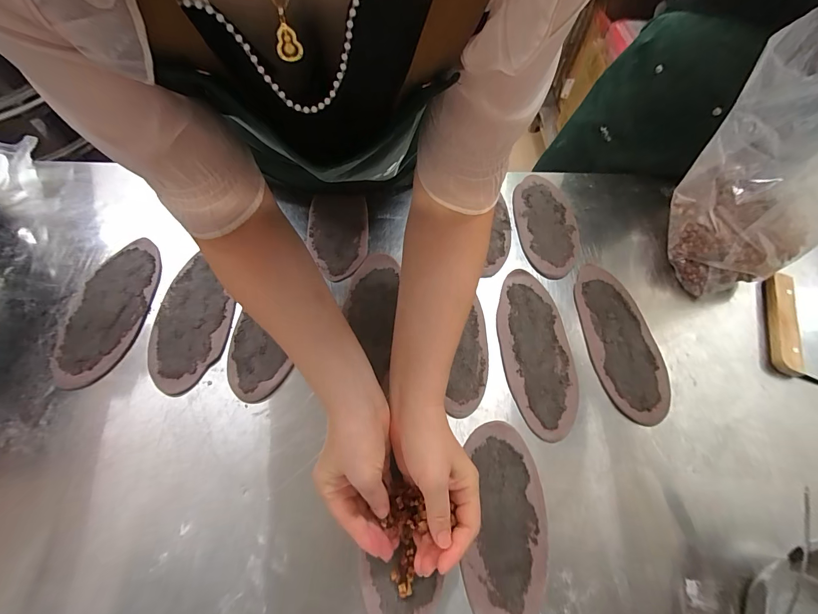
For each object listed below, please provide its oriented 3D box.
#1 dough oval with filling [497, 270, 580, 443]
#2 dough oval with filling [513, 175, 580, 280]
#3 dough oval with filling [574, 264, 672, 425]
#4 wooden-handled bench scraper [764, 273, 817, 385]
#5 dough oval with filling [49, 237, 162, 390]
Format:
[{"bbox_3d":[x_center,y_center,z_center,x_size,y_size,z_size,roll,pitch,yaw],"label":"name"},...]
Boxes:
[{"bbox_3d":[0.159,0.052,0.449,0.084,0.011,0.214,-2,63,-4],"label":"dough oval with filling"},{"bbox_3d":[0.208,-0.126,0.537,0.091,0.007,0.181,-1,63,-4],"label":"dough oval with filling"},{"bbox_3d":[0.270,0.039,0.456,0.084,0.006,0.208,-4,63,-5],"label":"dough oval with filling"},{"bbox_3d":[0.539,0.035,0.471,0.111,0.023,0.148,20,64,7],"label":"wooden-handled bench scraper"},{"bbox_3d":[-0.379,0.000,0.440,0.095,0.006,0.197,4,63,-1],"label":"dough oval with filling"}]

